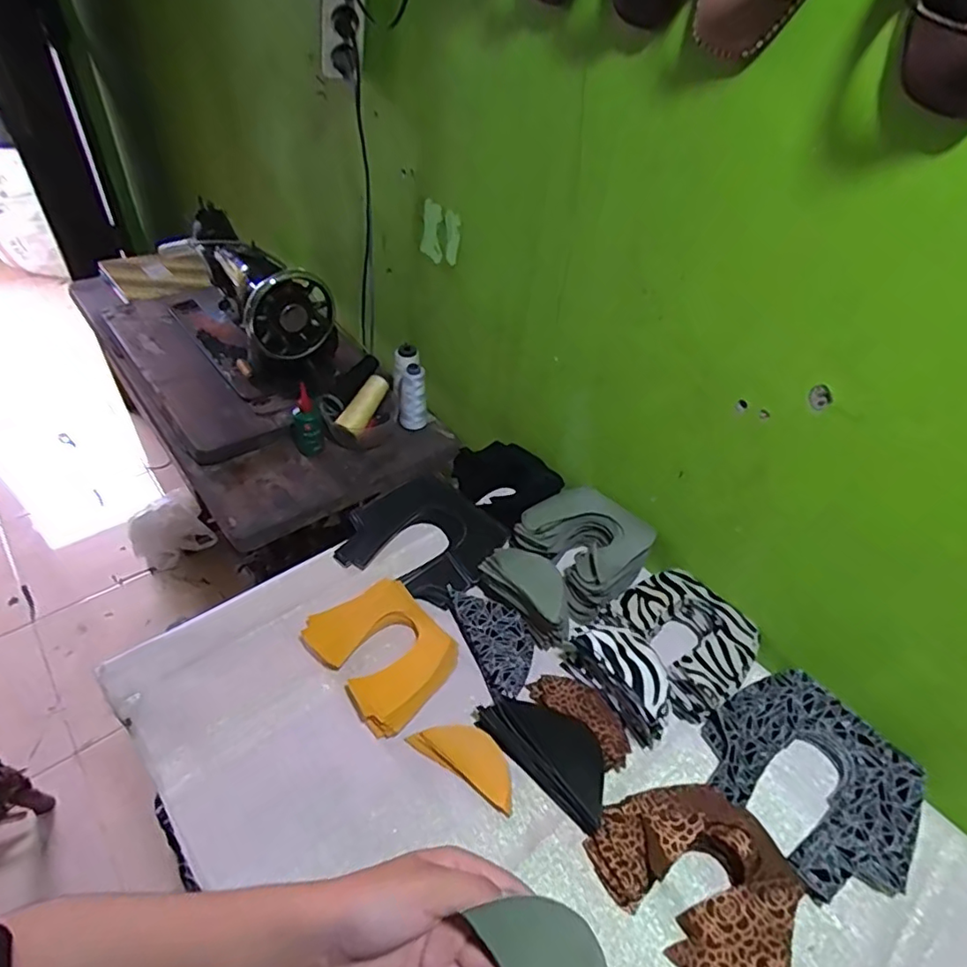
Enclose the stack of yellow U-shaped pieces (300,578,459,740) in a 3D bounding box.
[{"bbox_3d":[-0.115,0.182,0.651,0.122,0.033,0.159,-33,57,-33],"label":"stack of yellow U-shaped pieces"}]

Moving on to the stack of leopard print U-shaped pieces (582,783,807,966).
[{"bbox_3d":[0.198,0.356,0.514,0.135,0.042,0.178,-27,54,-30],"label":"stack of leopard print U-shaped pieces"}]

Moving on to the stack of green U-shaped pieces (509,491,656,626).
[{"bbox_3d":[0.135,0.083,0.765,0.144,0.059,0.162,-25,53,-28],"label":"stack of green U-shaped pieces"}]

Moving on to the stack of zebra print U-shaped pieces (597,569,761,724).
[{"bbox_3d":[0.234,0.183,0.683,0.147,0.050,0.154,-28,54,-30],"label":"stack of zebra print U-shaped pieces"}]

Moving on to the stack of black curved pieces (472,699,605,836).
[{"bbox_3d":[0.068,0.268,0.588,0.148,0.025,0.069,35,51,26],"label":"stack of black curved pieces"}]

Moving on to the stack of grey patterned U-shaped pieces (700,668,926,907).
[{"bbox_3d":[0.334,0.299,0.587,0.181,0.034,0.193,-23,52,-27],"label":"stack of grey patterned U-shaped pieces"}]

